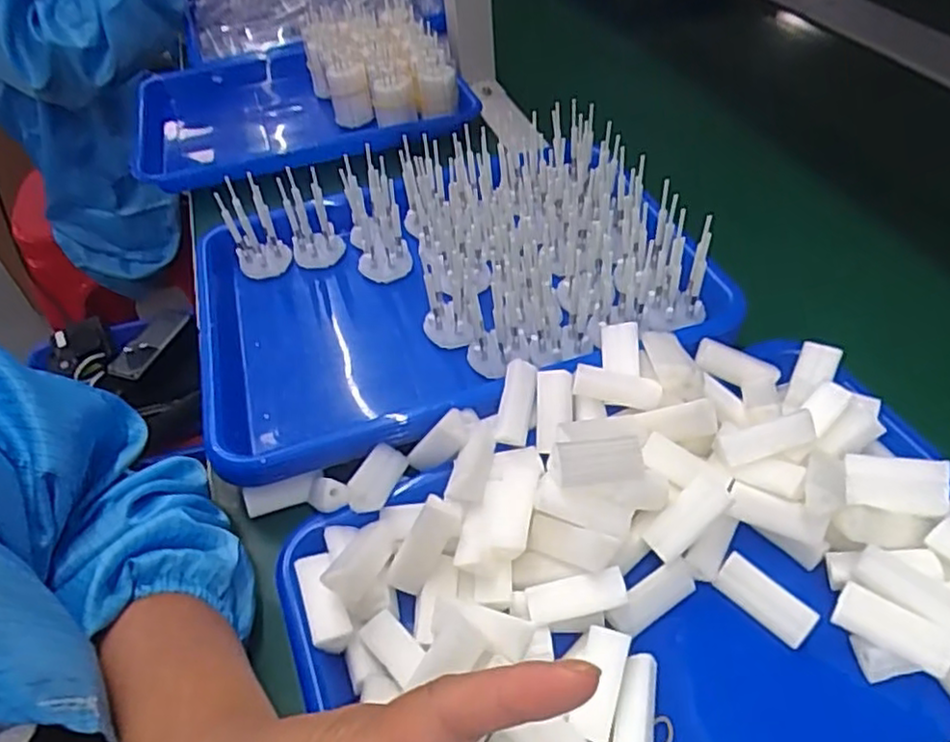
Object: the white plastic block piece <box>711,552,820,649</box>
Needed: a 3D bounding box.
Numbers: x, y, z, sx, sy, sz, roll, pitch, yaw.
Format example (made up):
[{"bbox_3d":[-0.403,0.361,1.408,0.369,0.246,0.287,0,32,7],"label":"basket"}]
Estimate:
[{"bbox_3d":[0.138,0.108,0.327,0.017,0.014,0.044,-38,53,-27],"label":"white plastic block piece"}]

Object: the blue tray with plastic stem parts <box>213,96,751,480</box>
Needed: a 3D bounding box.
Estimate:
[{"bbox_3d":[-0.027,-0.070,0.464,0.317,0.077,0.241,-17,46,-10],"label":"blue tray with plastic stem parts"}]

